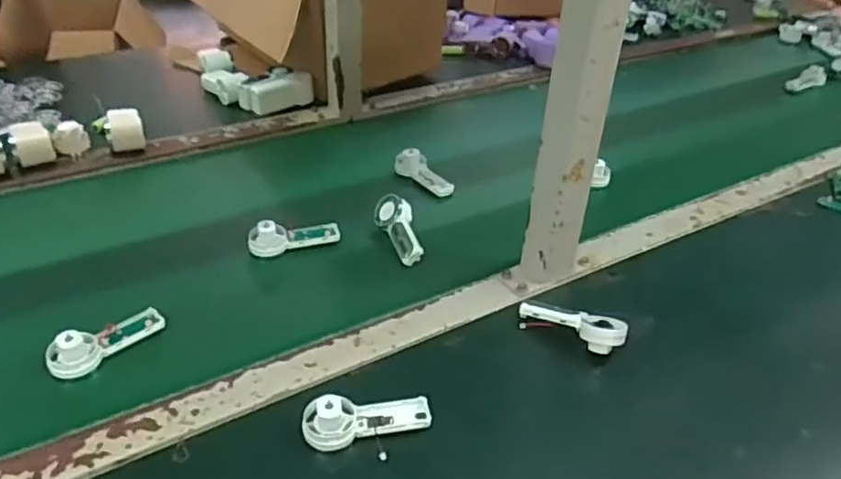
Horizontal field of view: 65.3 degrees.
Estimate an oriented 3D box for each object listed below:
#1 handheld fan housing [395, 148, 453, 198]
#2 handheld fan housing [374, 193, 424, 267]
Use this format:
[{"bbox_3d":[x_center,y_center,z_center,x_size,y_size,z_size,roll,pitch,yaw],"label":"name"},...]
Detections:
[{"bbox_3d":[0.006,-0.084,0.819,0.032,0.027,0.096,-23,44,-31],"label":"handheld fan housing"},{"bbox_3d":[-0.022,-0.014,0.707,0.035,0.022,0.095,-11,54,-19],"label":"handheld fan housing"}]

